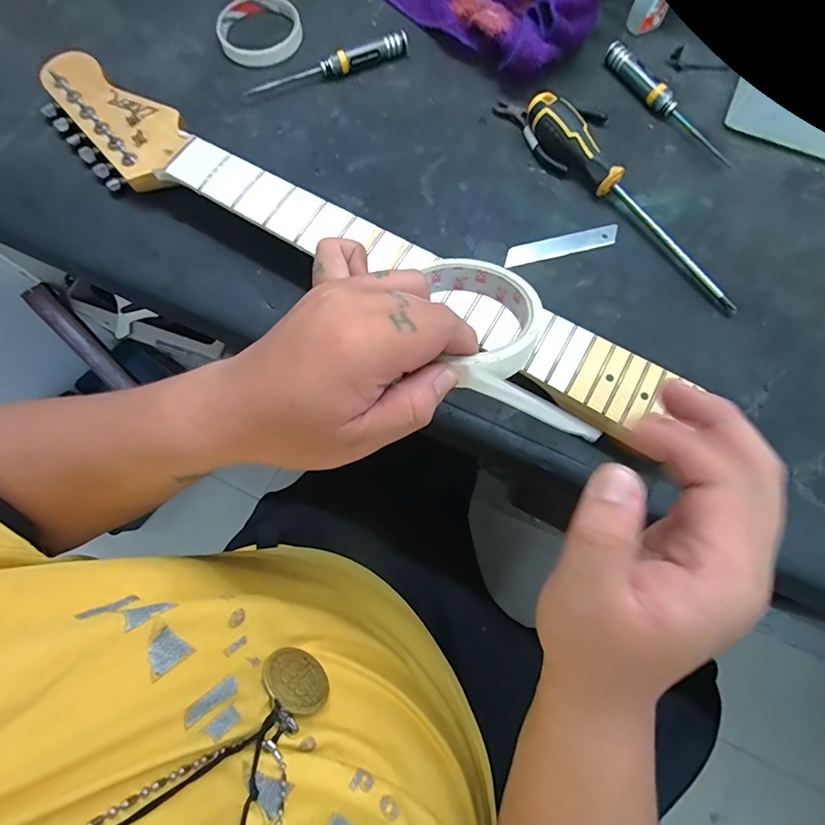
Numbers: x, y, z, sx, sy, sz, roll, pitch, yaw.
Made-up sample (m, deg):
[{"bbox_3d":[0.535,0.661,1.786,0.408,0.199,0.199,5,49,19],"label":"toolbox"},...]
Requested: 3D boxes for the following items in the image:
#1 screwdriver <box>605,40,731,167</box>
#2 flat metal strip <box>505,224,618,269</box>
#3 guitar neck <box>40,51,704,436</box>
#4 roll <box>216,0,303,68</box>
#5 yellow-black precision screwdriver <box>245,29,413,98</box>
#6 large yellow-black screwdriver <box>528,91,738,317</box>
[{"bbox_3d":[0.239,-0.293,0.398,0.020,0.020,0.154,-38,78,-8],"label":"screwdriver"},{"bbox_3d":[0.131,-0.146,0.372,0.103,0.004,0.019,-15,75,-2],"label":"flat metal strip"},{"bbox_3d":[-0.085,-0.153,0.357,0.601,0.032,0.073,30,78,9],"label":"guitar neck"},{"bbox_3d":[-0.158,-0.393,0.435,0.082,0.015,0.086,-21,76,-4],"label":"roll"},{"bbox_3d":[-0.083,-0.345,0.423,0.164,0.017,0.019,-20,76,-3],"label":"yellow-black precision screwdriver"},{"bbox_3d":[0.187,-0.184,0.365,0.030,0.031,0.249,-38,77,-8],"label":"large yellow-black screwdriver"}]

